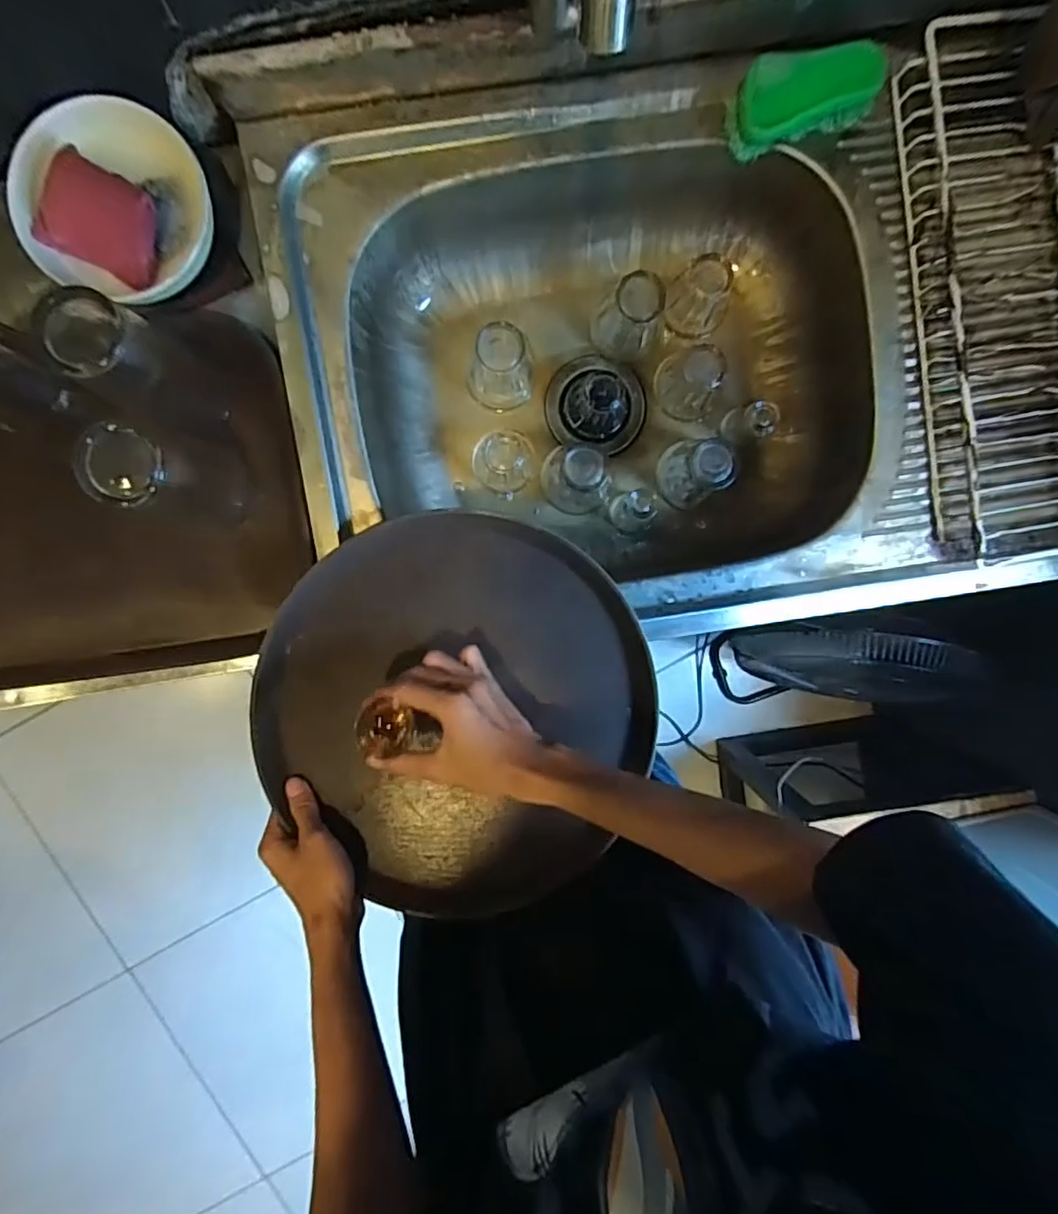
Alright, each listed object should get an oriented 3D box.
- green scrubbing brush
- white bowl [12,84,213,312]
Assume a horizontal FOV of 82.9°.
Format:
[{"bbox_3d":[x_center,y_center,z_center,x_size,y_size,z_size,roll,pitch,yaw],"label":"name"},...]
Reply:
[{"bbox_3d":[0.227,-0.421,0.491,0.128,0.035,0.053,-20,95,0],"label":"green scrubbing brush"},{"bbox_3d":[-0.329,-0.324,0.489,0.143,0.052,0.139,0,95,-1],"label":"white bowl"}]

